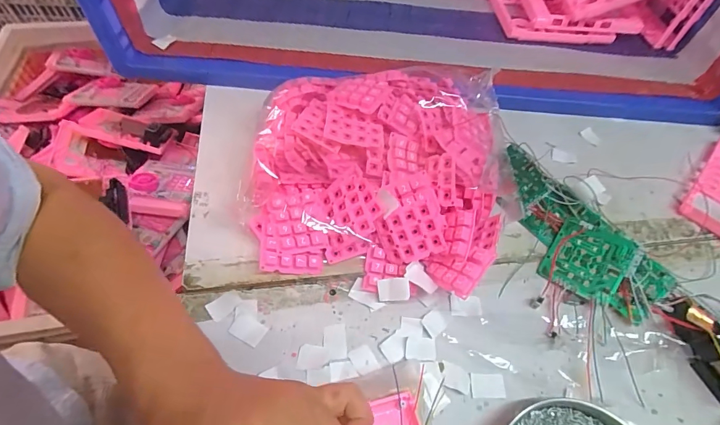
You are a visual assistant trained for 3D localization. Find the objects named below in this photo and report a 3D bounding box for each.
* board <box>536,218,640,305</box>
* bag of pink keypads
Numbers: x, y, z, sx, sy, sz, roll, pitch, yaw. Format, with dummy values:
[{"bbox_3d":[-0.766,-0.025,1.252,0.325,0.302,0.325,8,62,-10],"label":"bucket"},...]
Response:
[{"bbox_3d":[0.229,0.047,0.385,0.069,0.005,0.075,28,79,25],"label":"board"},{"bbox_3d":[0.022,-0.047,0.394,0.246,0.079,0.233,6,57,0],"label":"bag of pink keypads"}]

